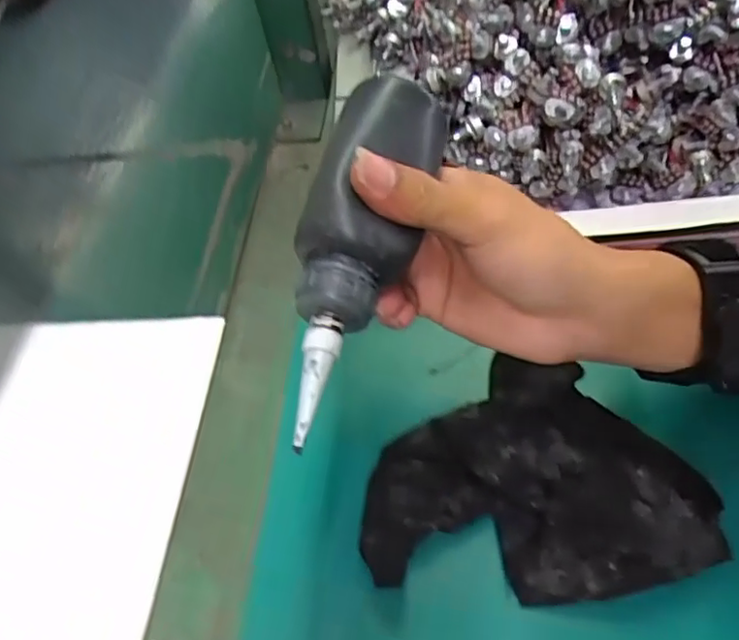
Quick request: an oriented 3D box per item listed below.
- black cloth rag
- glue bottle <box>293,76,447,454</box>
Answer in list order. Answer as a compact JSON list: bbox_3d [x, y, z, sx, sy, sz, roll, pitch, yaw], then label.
[{"bbox_3d":[0.080,0.069,0.298,0.162,0.051,0.115,0,53,7],"label":"black cloth rag"},{"bbox_3d":[-0.007,-0.027,0.233,0.041,0.031,0.141,12,72,14],"label":"glue bottle"}]

